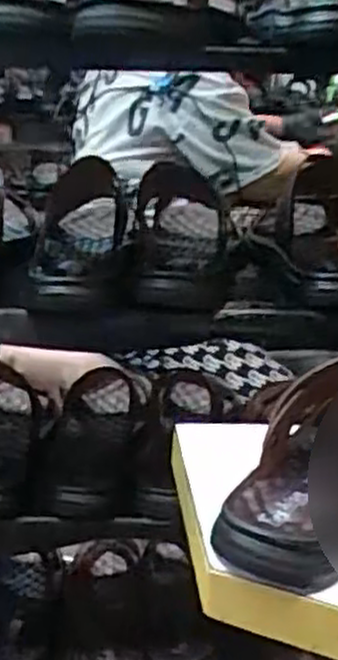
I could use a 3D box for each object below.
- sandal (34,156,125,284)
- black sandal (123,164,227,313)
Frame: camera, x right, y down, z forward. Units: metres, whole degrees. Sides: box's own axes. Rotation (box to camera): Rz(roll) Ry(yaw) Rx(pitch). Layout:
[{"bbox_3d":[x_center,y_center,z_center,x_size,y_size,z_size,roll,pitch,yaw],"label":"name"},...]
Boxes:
[{"bbox_3d":[-0.089,-0.116,0.794,0.092,0.090,0.249,0,22,-4],"label":"sandal"},{"bbox_3d":[0.014,-0.110,0.813,0.099,0.089,0.270,2,22,0],"label":"black sandal"}]

